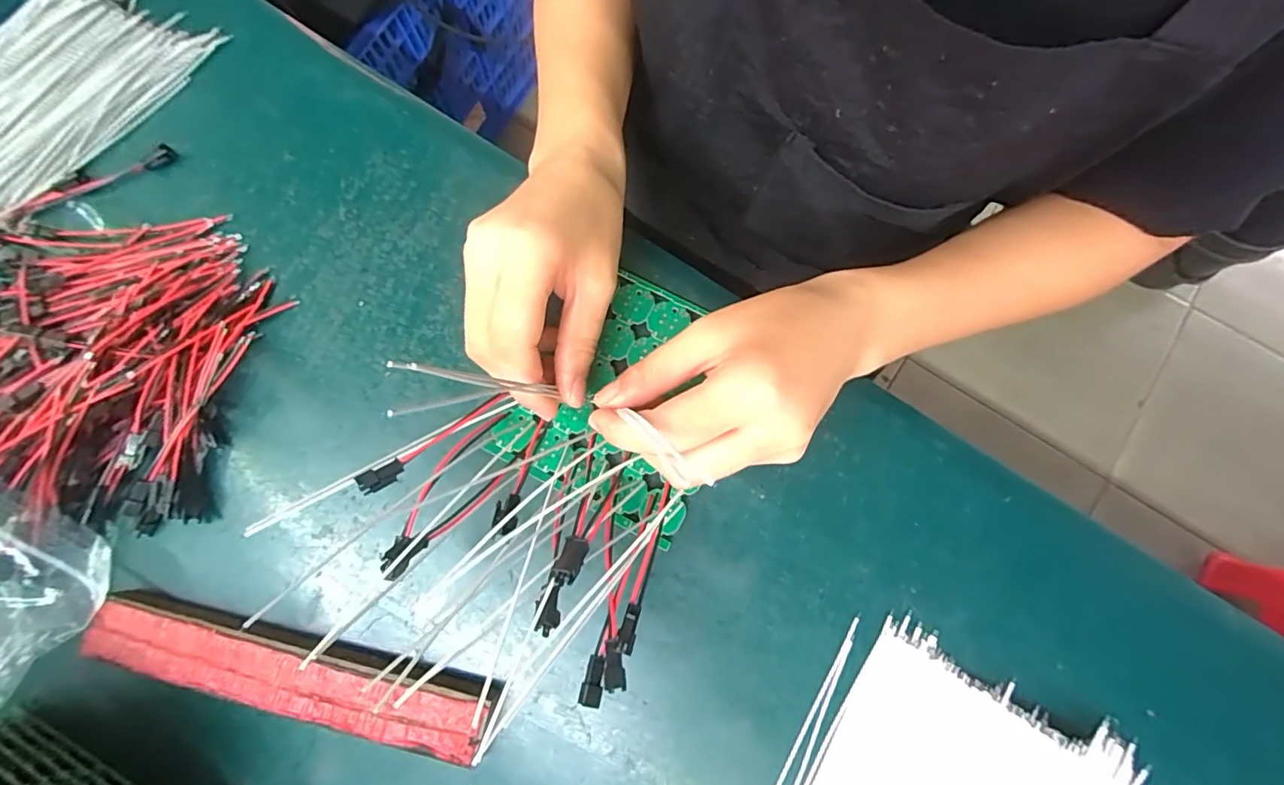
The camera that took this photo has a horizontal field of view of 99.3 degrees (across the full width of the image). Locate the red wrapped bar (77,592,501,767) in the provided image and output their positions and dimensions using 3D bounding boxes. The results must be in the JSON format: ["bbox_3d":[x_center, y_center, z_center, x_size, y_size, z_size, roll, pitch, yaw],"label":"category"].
[{"bbox_3d":[-0.165,0.133,0.260,0.192,0.018,0.030,13,78,4],"label":"red wrapped bar"}]

